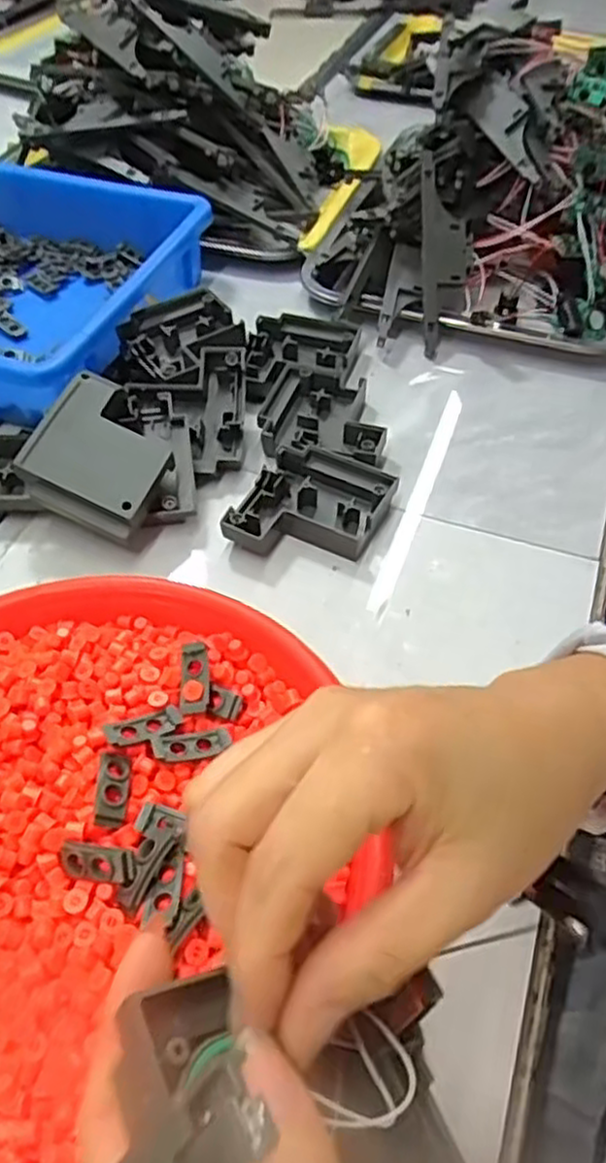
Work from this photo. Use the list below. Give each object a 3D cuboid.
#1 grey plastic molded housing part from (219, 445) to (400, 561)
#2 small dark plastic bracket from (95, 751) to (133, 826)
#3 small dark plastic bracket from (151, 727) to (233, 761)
[{"bbox_3d":[0.005,-0.042,0.431,0.076,0.020,0.082,24,55,17],"label":"grey plastic molded housing part"},{"bbox_3d":[-0.080,0.086,0.307,0.013,0.008,0.032,-4,52,-3],"label":"small dark plastic bracket"},{"bbox_3d":[-0.049,0.072,0.327,0.036,0.004,0.014,-1,49,-27],"label":"small dark plastic bracket"}]

